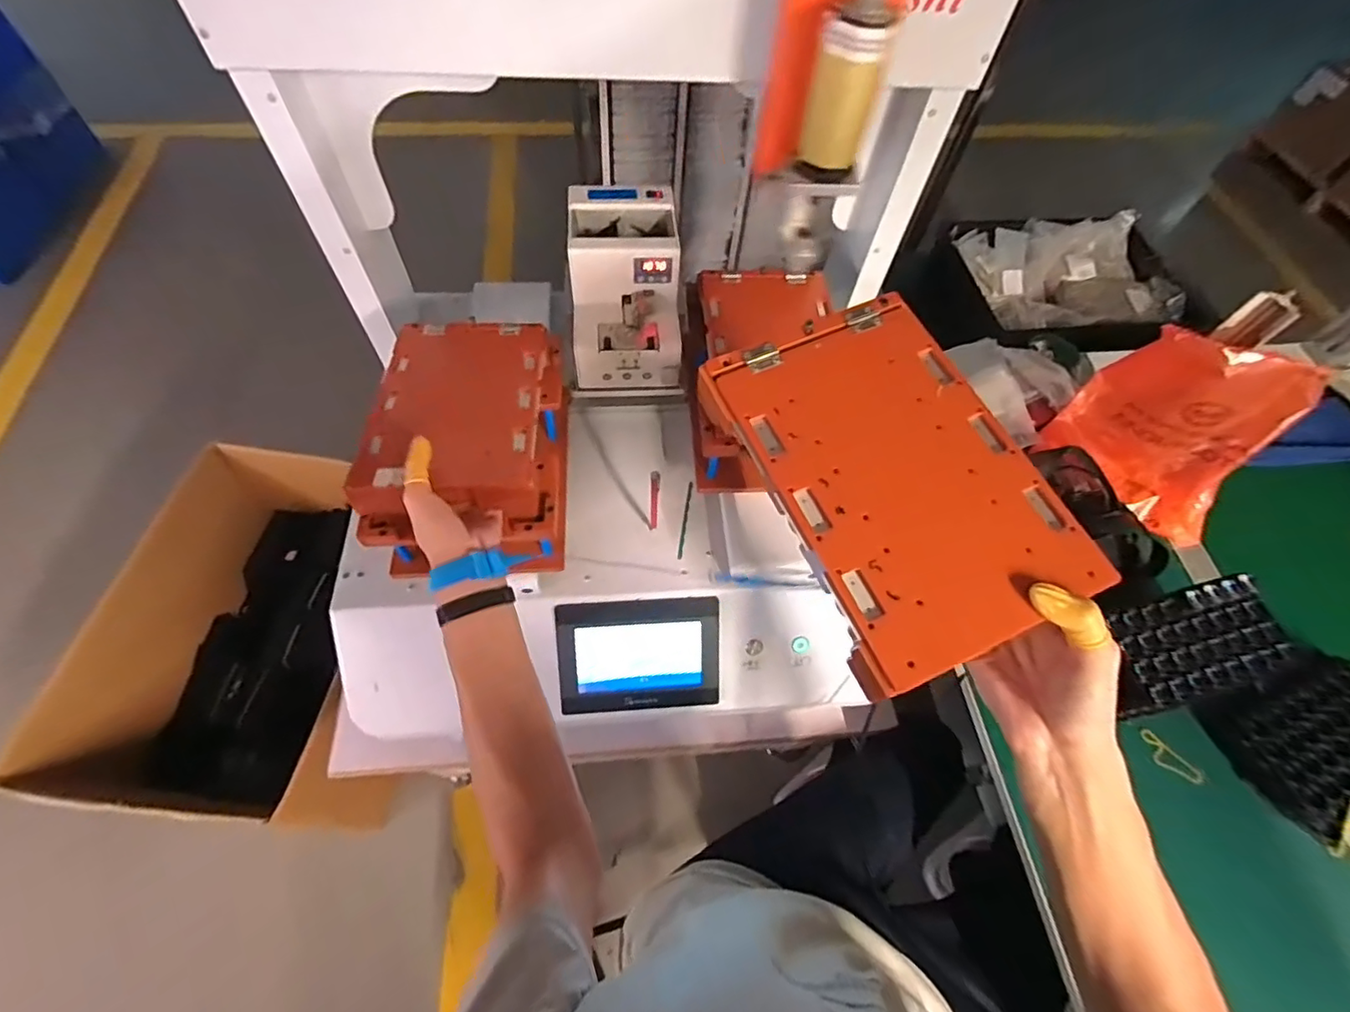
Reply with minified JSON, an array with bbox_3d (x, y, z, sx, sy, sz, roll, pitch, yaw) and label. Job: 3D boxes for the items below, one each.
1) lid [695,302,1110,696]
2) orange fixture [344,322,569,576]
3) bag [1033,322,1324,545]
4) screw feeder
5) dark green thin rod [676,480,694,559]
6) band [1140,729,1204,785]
[{"bbox_3d":[0.143,-0.027,0.381,0.168,0.031,0.244,-21,64,-15],"label":"lid"},{"bbox_3d":[-0.220,-0.076,0.640,0.187,0.144,0.257,0,61,-4],"label":"orange fixture"},{"bbox_3d":[0.617,-0.087,0.708,0.228,0.213,0.097,42,66,18],"label":"bag"},{"bbox_3d":[-0.060,-0.267,0.729,0.135,0.161,0.197,-1,61,-5],"label":"screw feeder"},{"bbox_3d":[0.013,0.018,0.767,0.009,0.009,0.111,9,60,1],"label":"dark green thin rod"},{"bbox_3d":[0.521,0.266,0.606,0.070,0.009,0.025,41,66,18],"label":"band"}]

